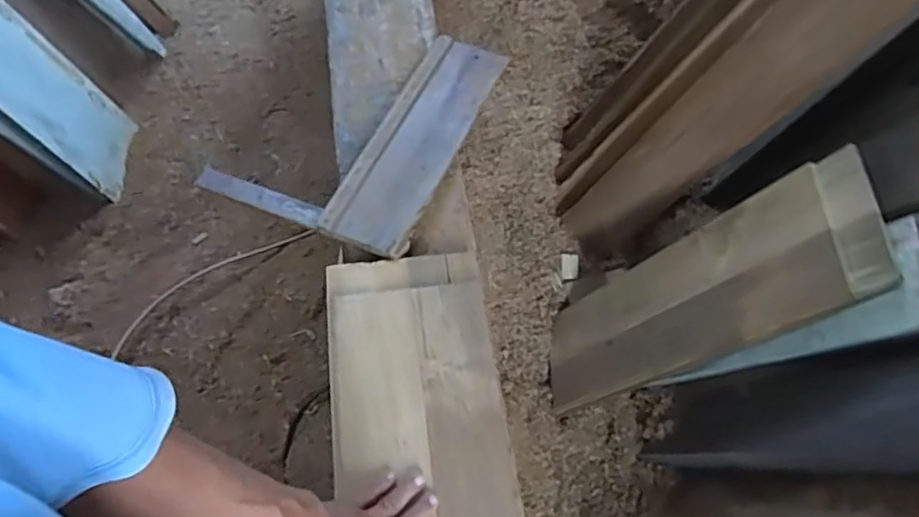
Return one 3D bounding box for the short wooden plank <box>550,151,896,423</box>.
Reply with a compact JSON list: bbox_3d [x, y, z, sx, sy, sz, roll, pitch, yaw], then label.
[{"bbox_3d":[0.327,0.075,1.000,0.023,0.630,0.184,8,63,-28],"label":"short wooden plank"}]

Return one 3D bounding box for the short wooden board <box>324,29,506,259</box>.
[{"bbox_3d":[-0.060,-0.177,0.937,0.119,0.025,0.396,19,63,13],"label":"short wooden board"}]

